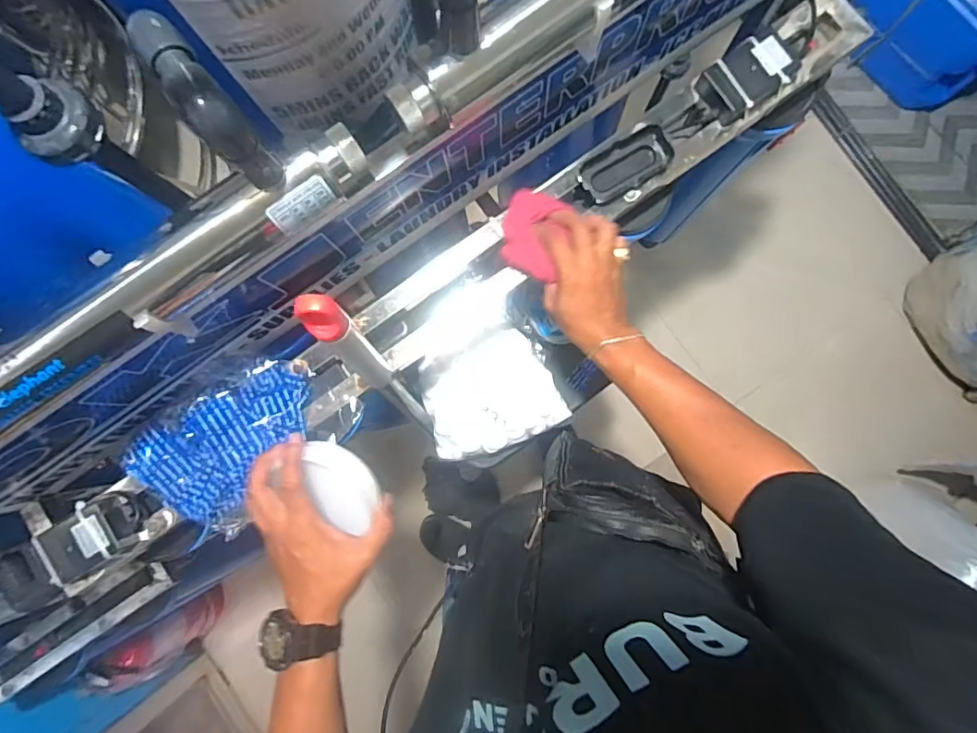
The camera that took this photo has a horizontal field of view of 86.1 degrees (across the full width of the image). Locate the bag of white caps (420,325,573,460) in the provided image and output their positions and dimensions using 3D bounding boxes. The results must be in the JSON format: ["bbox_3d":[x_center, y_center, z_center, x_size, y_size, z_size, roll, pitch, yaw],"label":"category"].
[{"bbox_3d":[-0.001,0.039,0.774,0.204,0.067,0.169,-23,84,0],"label":"bag of white caps"}]

